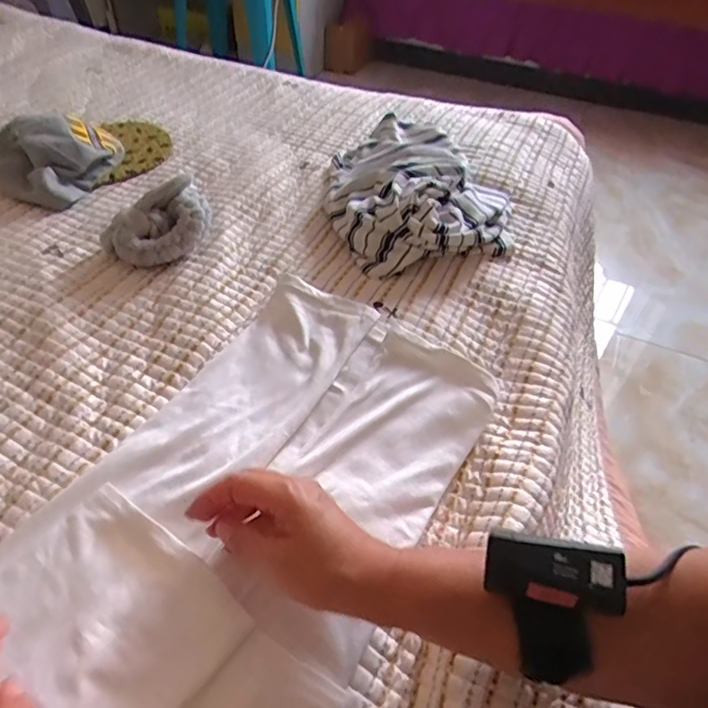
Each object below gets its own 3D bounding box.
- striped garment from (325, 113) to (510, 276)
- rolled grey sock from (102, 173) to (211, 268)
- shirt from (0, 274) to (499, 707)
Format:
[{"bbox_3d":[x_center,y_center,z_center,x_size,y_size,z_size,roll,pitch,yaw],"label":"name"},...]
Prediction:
[{"bbox_3d":[0.073,-0.233,0.715,0.233,0.071,0.299,-16,47,-17],"label":"striped garment"},{"bbox_3d":[-0.223,-0.148,0.631,0.123,0.070,0.067,-22,49,-22],"label":"rolled grey sock"},{"bbox_3d":[-0.115,0.161,0.375,0.250,0.049,0.592,23,48,20],"label":"shirt"}]

